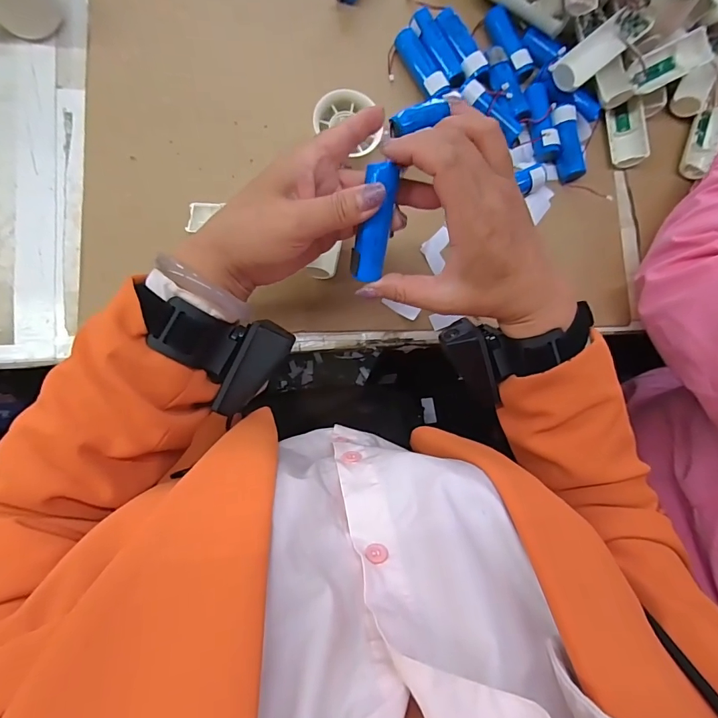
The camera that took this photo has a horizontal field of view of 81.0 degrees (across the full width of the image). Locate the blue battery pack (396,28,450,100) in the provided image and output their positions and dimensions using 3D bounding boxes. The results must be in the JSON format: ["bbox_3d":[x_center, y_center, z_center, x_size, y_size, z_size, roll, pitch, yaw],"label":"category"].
[{"bbox_3d":[0.060,-0.283,0.407,0.023,0.024,0.073,-27,89,-10],"label":"blue battery pack"}]

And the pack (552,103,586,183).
[{"bbox_3d":[0.208,-0.214,0.420,0.026,0.018,0.072,-10,87,-9],"label":"pack"}]

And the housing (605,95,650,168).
[{"bbox_3d":[0.274,-0.232,0.430,0.031,0.018,0.067,-7,86,-9],"label":"housing"}]

